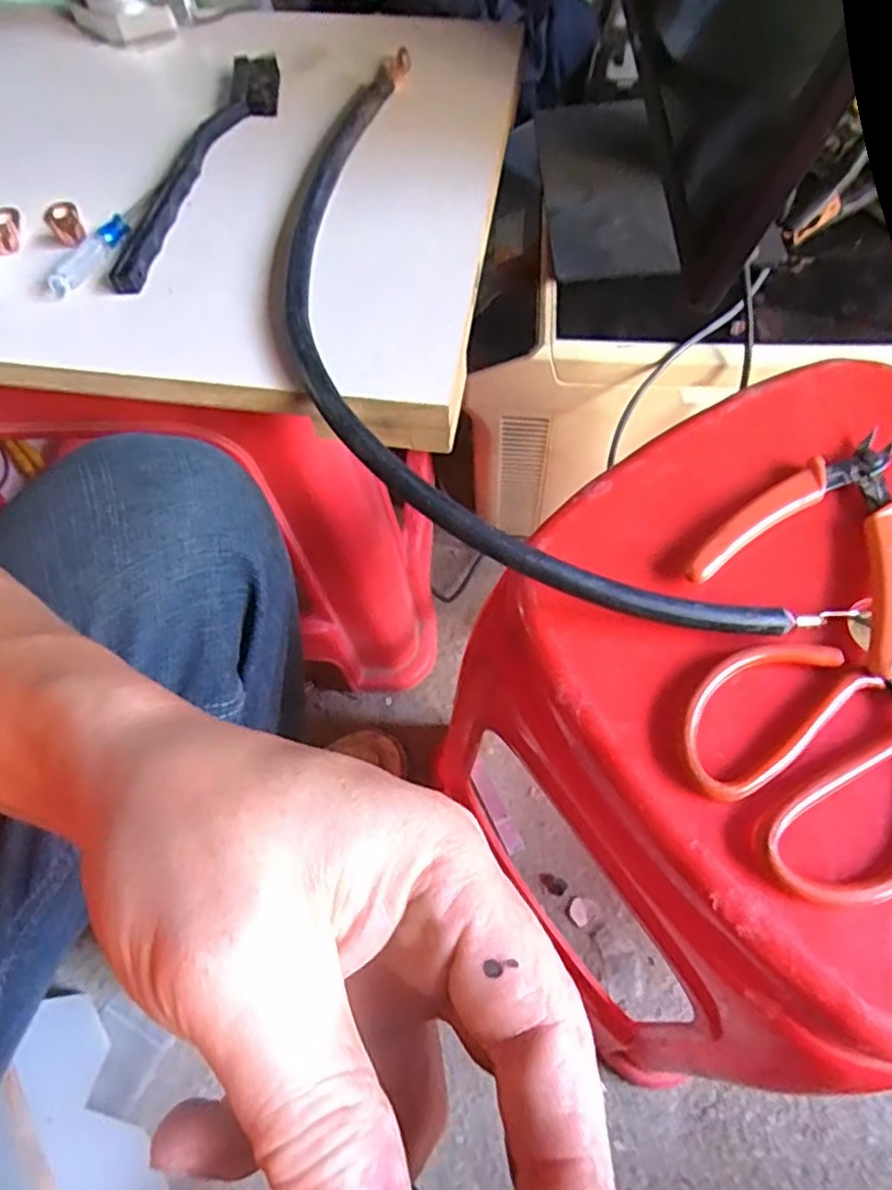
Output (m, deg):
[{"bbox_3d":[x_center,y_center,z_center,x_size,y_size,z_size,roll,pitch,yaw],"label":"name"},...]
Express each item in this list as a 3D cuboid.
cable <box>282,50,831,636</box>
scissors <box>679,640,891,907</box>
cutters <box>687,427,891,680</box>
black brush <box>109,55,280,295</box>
[{"bbox_3d":[0.006,-0.117,0.330,0.152,0.051,0.382,-29,66,-12],"label":"cable"},{"bbox_3d":[0.166,0.041,0.269,0.153,0.008,0.093,-36,67,-15],"label":"scissors"},{"bbox_3d":[0.169,-0.030,0.300,0.084,0.009,0.111,32,69,17],"label":"cutters"},{"bbox_3d":[-0.130,-0.228,0.369,0.027,0.023,0.172,15,65,10],"label":"black brush"}]

